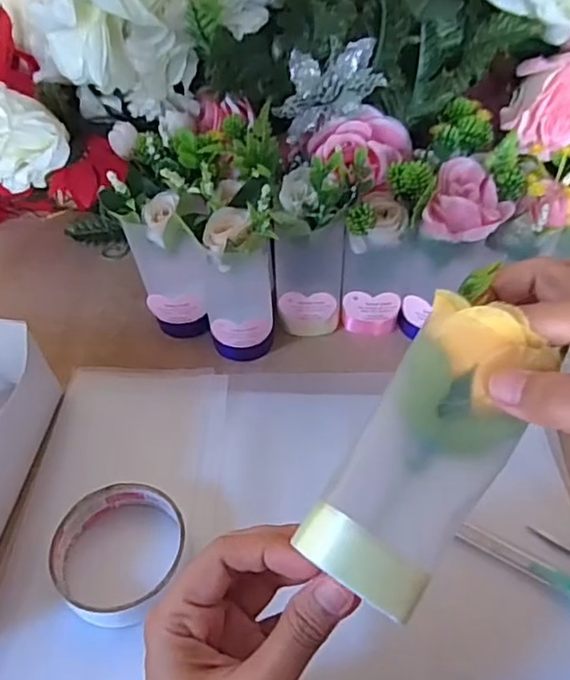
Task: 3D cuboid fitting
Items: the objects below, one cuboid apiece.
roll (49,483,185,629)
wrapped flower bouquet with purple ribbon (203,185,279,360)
[{"bbox_3d":[-0.103,0.127,0.363,0.073,0.020,0.077,1,47,-1],"label":"roll"},{"bbox_3d":[-0.035,-0.046,0.452,0.052,0.139,0.053,-1,47,-3],"label":"wrapped flower bouquet with purple ribbon"}]

